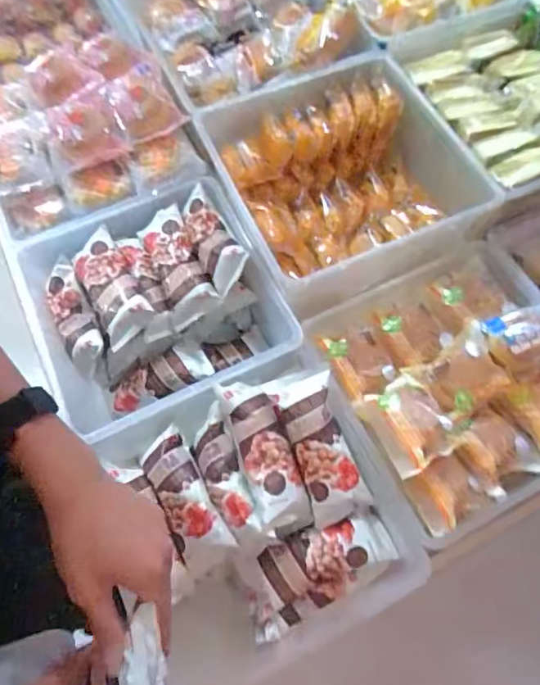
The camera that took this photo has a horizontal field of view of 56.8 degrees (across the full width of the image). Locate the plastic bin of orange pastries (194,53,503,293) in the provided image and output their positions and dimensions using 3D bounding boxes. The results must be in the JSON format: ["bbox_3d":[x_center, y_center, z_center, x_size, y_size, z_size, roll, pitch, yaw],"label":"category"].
[{"bbox_3d":[0.083,-0.212,0.649,0.267,0.109,0.284,-21,67,-9],"label":"plastic bin of orange pastries"}]

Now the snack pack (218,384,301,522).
[{"bbox_3d":[-0.006,0.114,0.553,0.057,0.048,0.149,-16,67,-7],"label":"snack pack"}]

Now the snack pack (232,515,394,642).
[{"bbox_3d":[0.053,0.250,0.543,0.163,0.043,0.086,-17,67,-7],"label":"snack pack"}]

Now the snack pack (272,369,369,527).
[{"bbox_3d":[0.057,0.116,0.543,0.061,0.026,0.164,-18,85,-7],"label":"snack pack"}]

